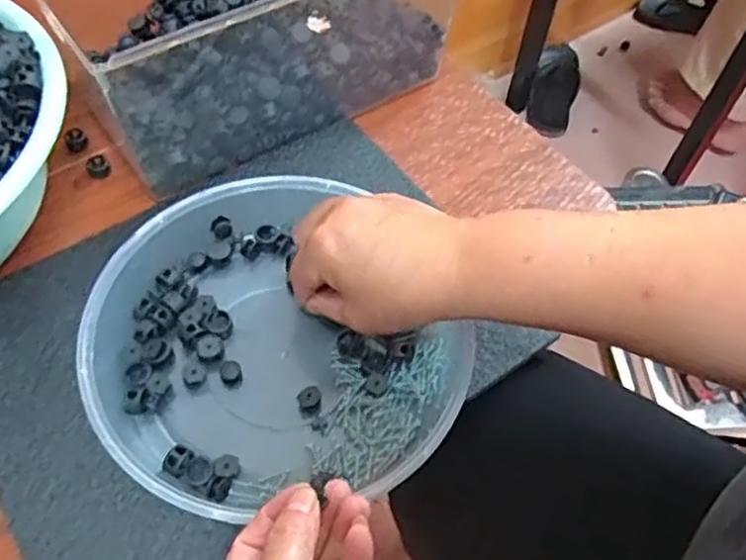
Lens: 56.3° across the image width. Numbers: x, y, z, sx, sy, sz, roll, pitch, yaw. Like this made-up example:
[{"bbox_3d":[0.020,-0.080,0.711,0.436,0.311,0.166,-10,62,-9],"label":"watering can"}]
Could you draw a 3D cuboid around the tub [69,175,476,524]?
[{"bbox_3d":[-0.066,0.036,0.433,0.210,0.044,0.222,1,58,-2],"label":"tub"}]

